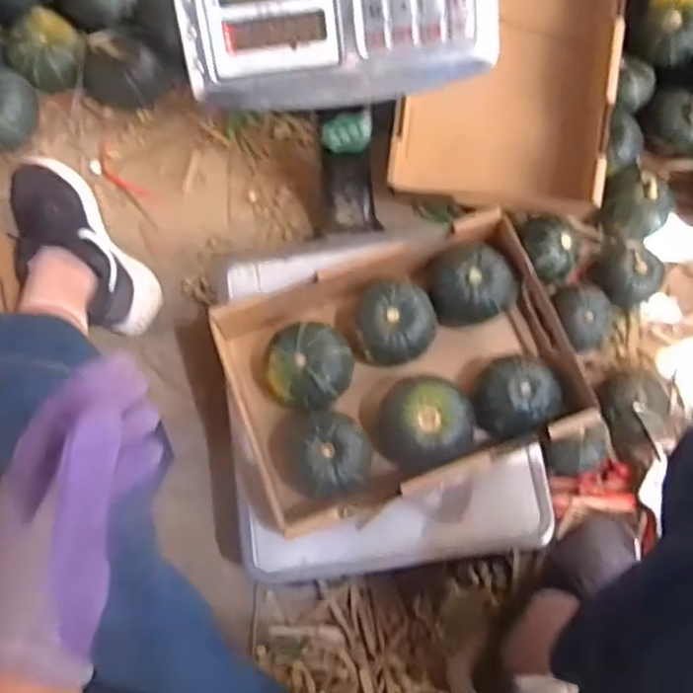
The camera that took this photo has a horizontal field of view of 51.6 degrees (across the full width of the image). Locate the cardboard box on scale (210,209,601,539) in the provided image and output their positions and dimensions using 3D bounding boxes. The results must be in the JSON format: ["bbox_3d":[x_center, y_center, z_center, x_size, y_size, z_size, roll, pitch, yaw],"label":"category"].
[{"bbox_3d":[0.052,0.023,0.687,0.301,0.073,0.213,-20,74,-4],"label":"cardboard box on scale"}]

